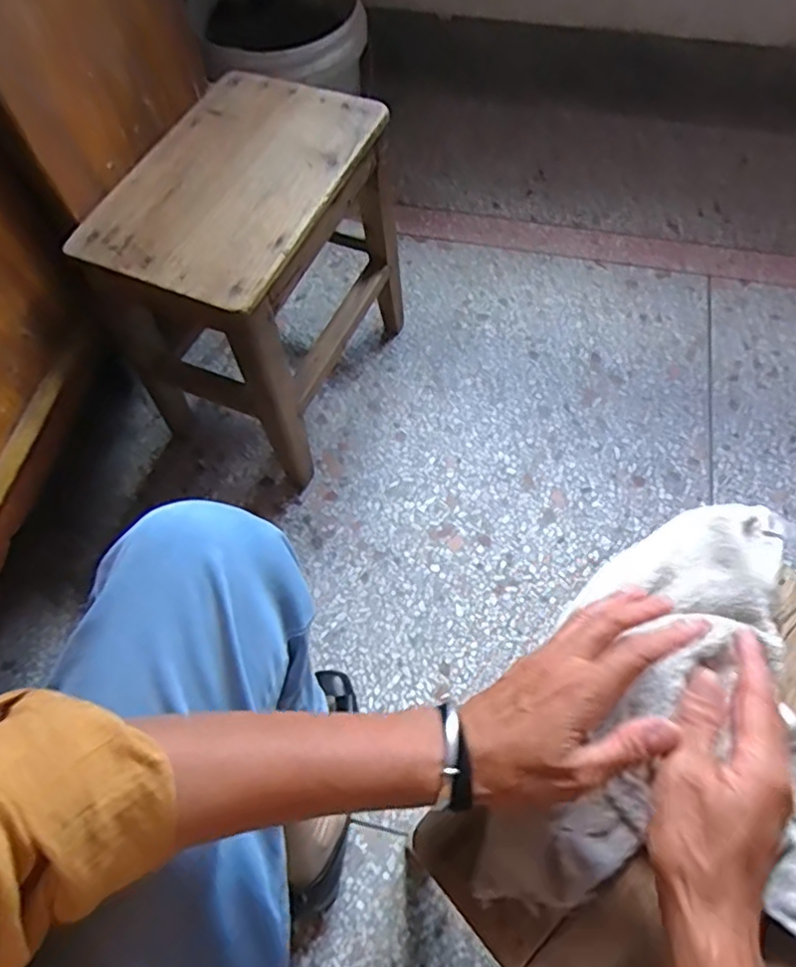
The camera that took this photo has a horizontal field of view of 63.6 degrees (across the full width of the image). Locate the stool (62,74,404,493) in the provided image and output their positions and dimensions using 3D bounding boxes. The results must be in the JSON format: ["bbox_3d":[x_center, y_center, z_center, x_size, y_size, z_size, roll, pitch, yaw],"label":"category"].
[{"bbox_3d":[-0.164,-0.239,0.778,0.214,0.305,0.307,20,65,12],"label":"stool"}]

